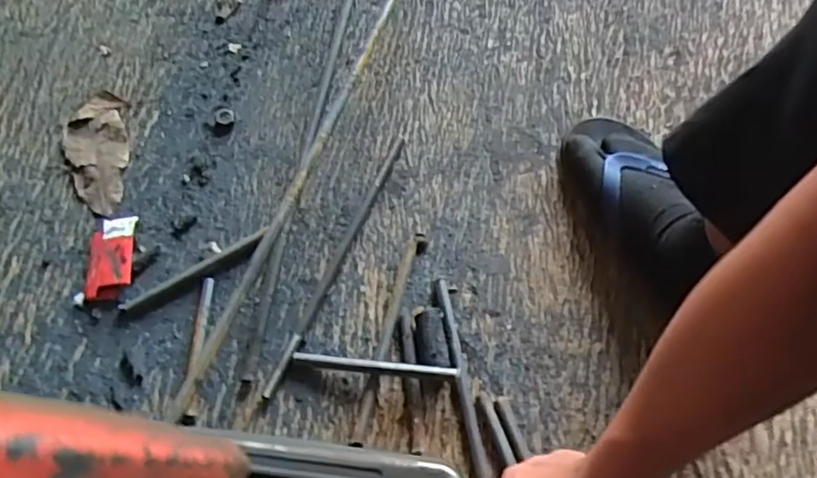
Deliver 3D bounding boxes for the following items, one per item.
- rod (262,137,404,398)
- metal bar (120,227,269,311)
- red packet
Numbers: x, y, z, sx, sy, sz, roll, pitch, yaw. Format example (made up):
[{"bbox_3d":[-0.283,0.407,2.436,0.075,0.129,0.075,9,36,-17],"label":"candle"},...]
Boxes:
[{"bbox_3d":[-0.068,0.017,0.609,0.011,0.009,0.292,23,69,8],"label":"rod"},{"bbox_3d":[-0.206,0.031,0.601,0.152,0.009,0.013,-27,71,-12],"label":"metal bar"},{"bbox_3d":[-0.291,0.017,0.603,0.044,0.016,0.083,-5,68,-4],"label":"red packet"}]

